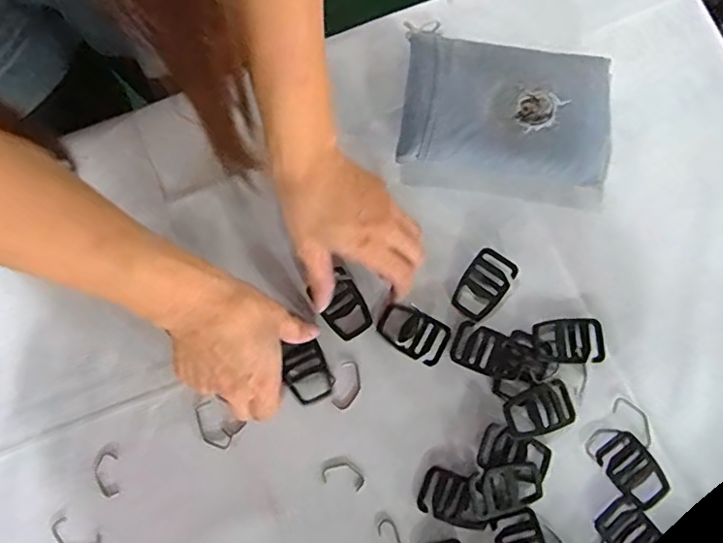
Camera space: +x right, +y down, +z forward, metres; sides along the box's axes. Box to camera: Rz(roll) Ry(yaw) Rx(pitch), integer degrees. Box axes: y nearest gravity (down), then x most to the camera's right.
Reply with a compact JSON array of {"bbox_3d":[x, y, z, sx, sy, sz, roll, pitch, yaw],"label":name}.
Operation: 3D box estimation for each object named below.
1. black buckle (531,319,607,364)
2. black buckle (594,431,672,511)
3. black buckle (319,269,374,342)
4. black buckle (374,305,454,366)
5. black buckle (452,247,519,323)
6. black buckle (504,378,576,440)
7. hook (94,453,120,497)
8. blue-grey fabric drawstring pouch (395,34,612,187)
[{"bbox_3d":[0.161,0.054,0.433,0.054,0.004,0.033,0,78,0],"label":"black buckle"},{"bbox_3d":[0.206,0.151,0.421,0.035,0.004,0.053,-37,80,-7],"label":"black buckle"},{"bbox_3d":[-0.016,0.027,0.444,0.035,0.006,0.053,-30,80,-6],"label":"black buckle"},{"bbox_3d":[0.041,0.049,0.438,0.056,0.005,0.034,30,80,6],"label":"black buckle"},{"bbox_3d":[0.098,0.012,0.444,0.035,0.006,0.057,32,80,7],"label":"black buckle"},{"bbox_3d":[0.136,0.107,0.427,0.054,0.004,0.035,-19,79,-4],"label":"black buckle"},{"bbox_3d":[-0.194,0.155,0.422,0.018,0.004,0.033,-5,78,-1],"label":"hook"},{"bbox_3d":[0.116,-0.128,0.454,0.166,0.042,0.114,9,78,2],"label":"blue-grey fabric drawstring pouch"}]

